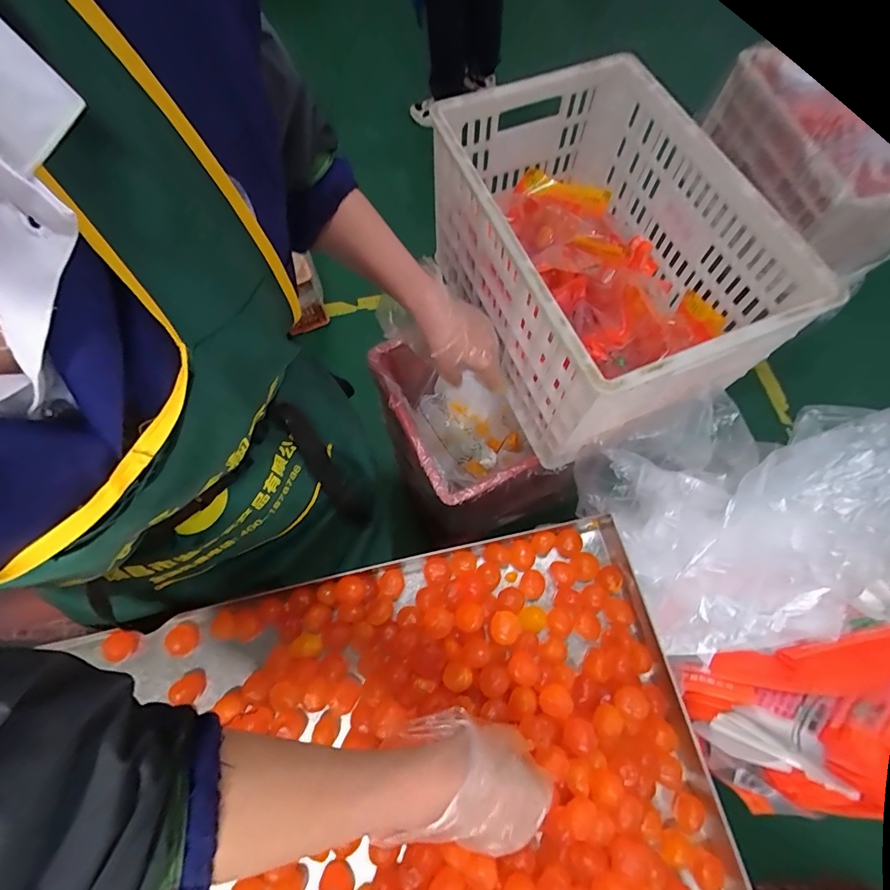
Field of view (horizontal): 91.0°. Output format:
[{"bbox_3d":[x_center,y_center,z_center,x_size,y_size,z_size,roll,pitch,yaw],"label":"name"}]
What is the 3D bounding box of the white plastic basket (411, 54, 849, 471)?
[{"bbox_3d":[0.207,-0.258,0.614,0.305,0.283,0.468,-20,72,-7],"label":"white plastic basket"}]

